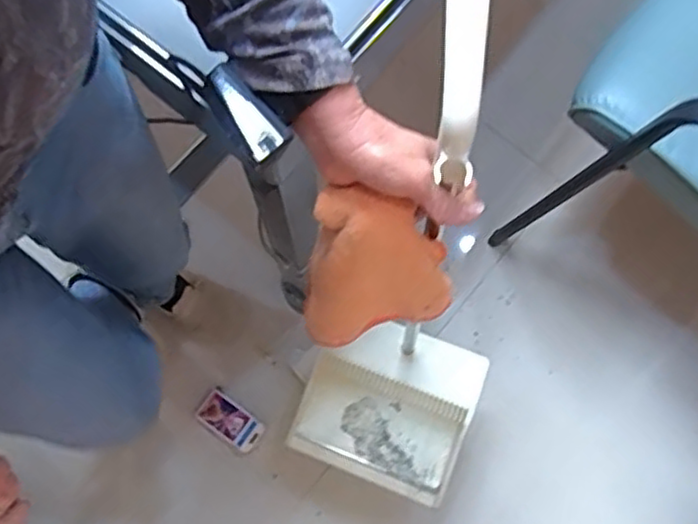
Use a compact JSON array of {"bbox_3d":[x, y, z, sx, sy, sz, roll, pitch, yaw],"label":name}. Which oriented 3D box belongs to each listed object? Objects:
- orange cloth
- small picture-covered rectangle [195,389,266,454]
[{"bbox_3d":[0.020,0.006,0.610,0.130,0.183,0.095,-17,77,-5],"label":"orange cloth"},{"bbox_3d":[-0.216,0.291,1.286,0.120,0.011,0.064,37,79,8],"label":"small picture-covered rectangle"}]

